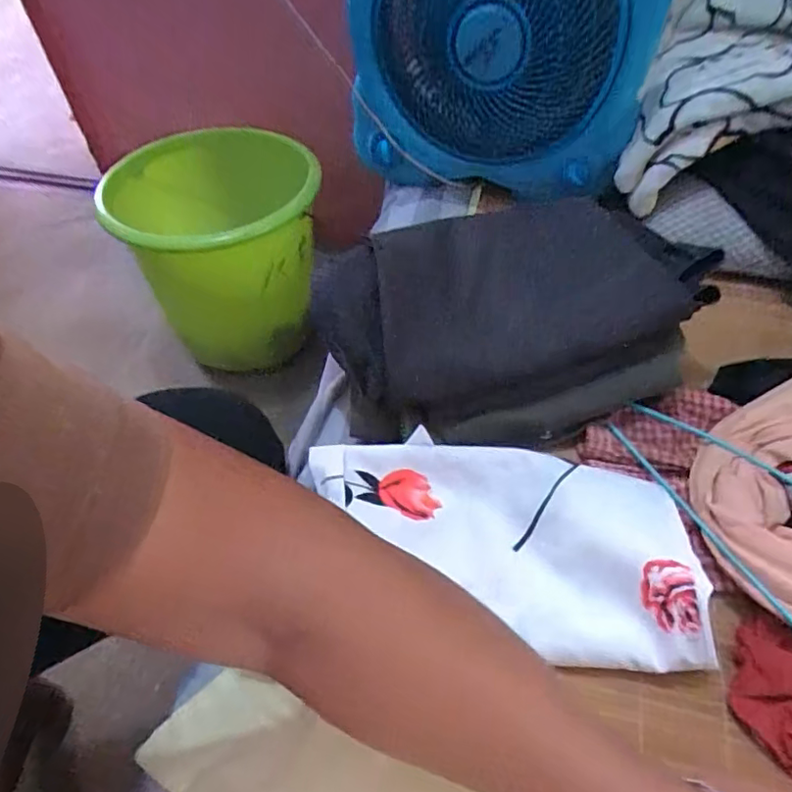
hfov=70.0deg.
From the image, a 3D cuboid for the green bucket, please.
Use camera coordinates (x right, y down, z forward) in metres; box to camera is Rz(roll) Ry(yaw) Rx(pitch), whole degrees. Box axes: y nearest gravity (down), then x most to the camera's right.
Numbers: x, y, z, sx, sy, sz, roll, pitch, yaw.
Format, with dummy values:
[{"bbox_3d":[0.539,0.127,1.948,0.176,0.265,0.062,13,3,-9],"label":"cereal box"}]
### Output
[{"bbox_3d":[-0.284,-0.242,0.976,0.326,0.310,0.269,-12,54,-8],"label":"green bucket"}]

